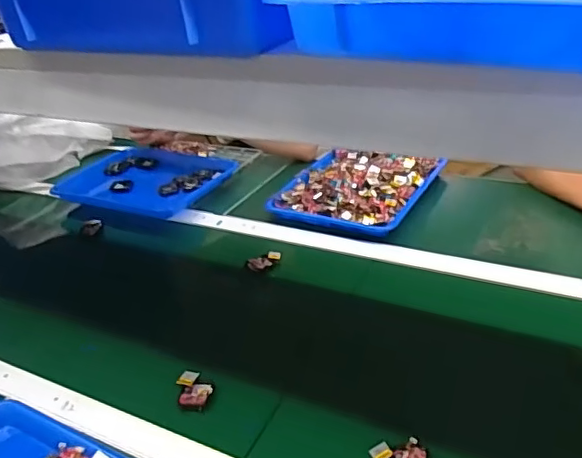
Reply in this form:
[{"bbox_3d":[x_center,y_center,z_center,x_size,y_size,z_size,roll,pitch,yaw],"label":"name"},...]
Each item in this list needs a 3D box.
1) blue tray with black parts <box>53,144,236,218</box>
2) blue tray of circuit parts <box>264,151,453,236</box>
[{"bbox_3d":[-0.297,-0.108,1.168,0.329,0.034,0.266,12,36,30],"label":"blue tray with black parts"},{"bbox_3d":[0.129,-0.085,1.069,0.247,0.036,0.283,11,35,28],"label":"blue tray of circuit parts"}]

